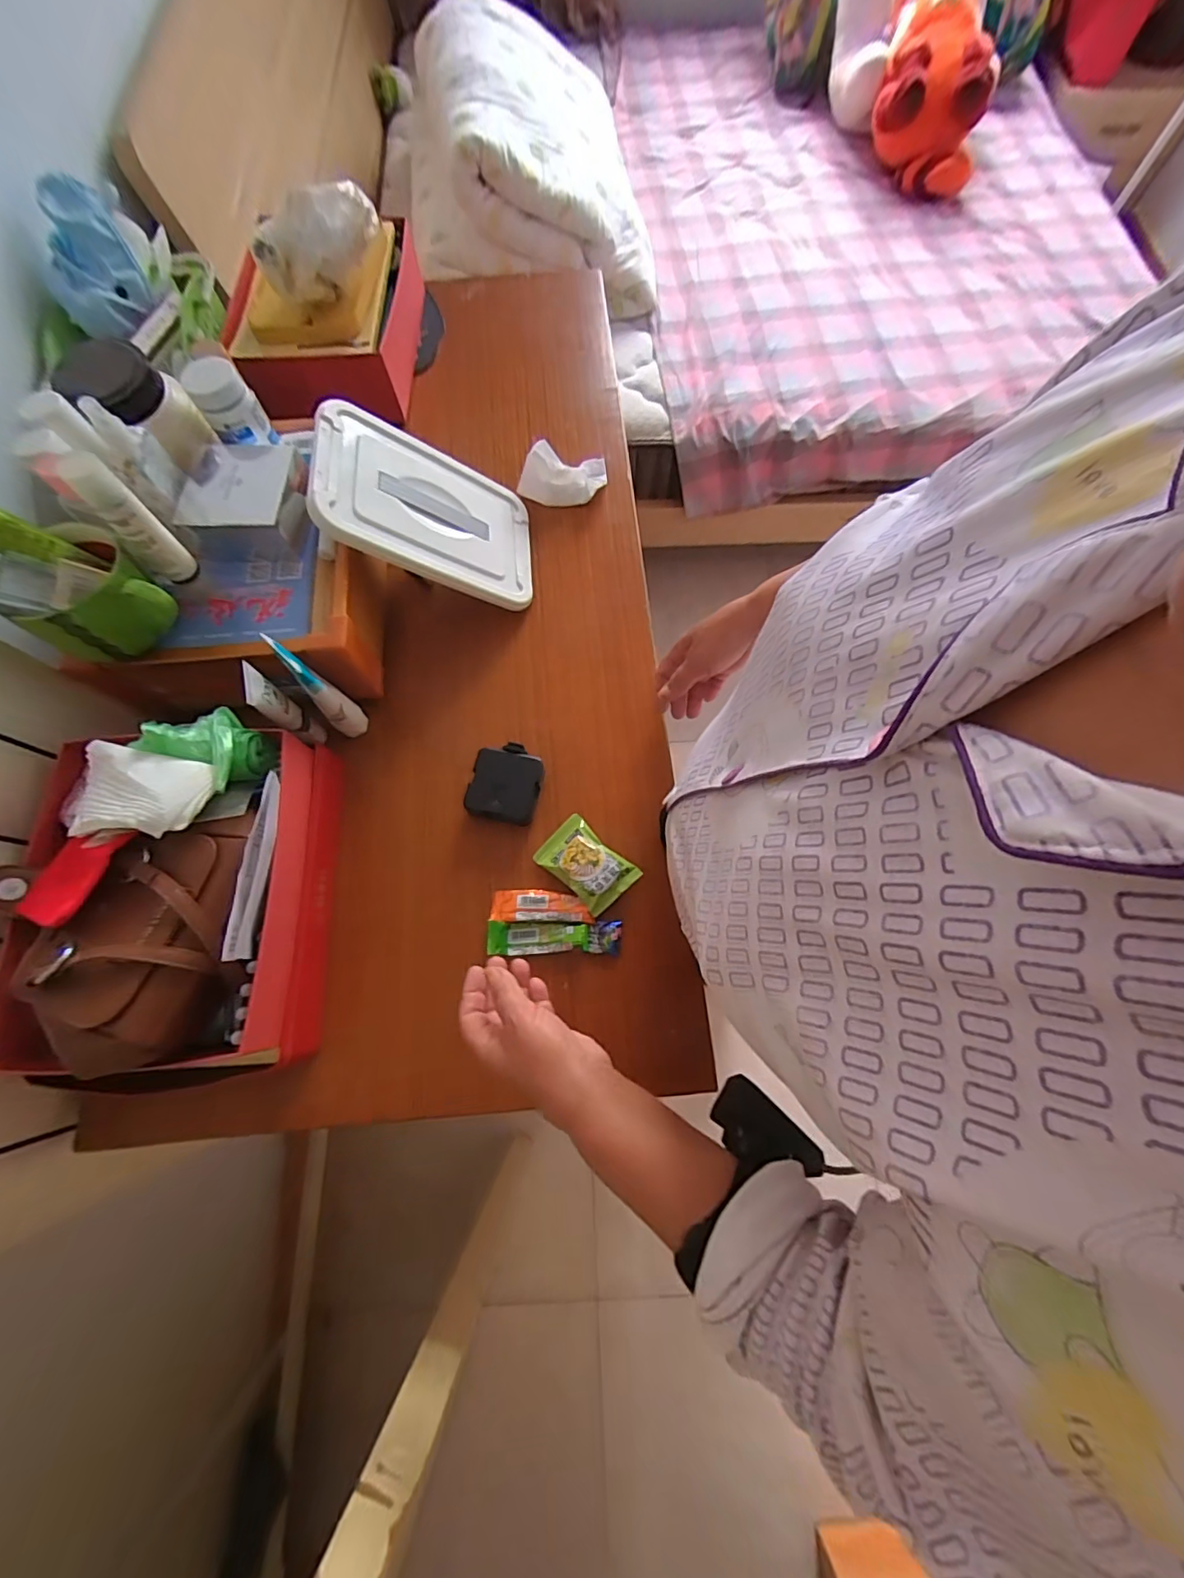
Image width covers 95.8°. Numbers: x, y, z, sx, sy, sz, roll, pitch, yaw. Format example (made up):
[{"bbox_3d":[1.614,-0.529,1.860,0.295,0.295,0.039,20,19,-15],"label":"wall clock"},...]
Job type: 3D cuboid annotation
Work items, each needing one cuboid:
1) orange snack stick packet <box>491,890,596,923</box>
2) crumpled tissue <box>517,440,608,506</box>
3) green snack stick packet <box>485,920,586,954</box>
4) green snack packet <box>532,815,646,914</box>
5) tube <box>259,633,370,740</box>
[{"bbox_3d":[-0.051,0.117,0.537,0.100,0.009,0.030,1,71,0],"label":"orange snack stick packet"},{"bbox_3d":[-0.033,-0.406,0.691,0.120,0.051,0.059,-20,73,-7],"label":"crumpled tissue"},{"bbox_3d":[-0.053,0.146,0.525,0.094,0.014,0.030,1,71,0],"label":"green snack stick packet"},{"bbox_3d":[-0.005,0.076,0.546,0.096,0.017,0.063,42,76,12],"label":"green snack packet"},{"bbox_3d":[-0.272,-0.099,0.539,0.031,0.135,0.049,-43,77,-13],"label":"tube"}]

